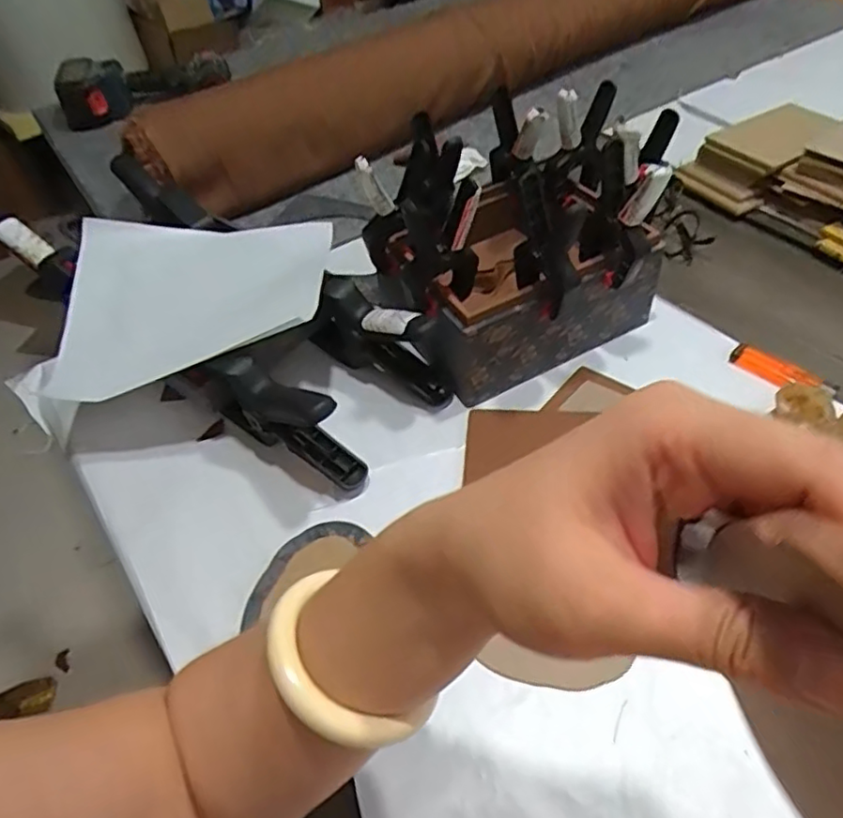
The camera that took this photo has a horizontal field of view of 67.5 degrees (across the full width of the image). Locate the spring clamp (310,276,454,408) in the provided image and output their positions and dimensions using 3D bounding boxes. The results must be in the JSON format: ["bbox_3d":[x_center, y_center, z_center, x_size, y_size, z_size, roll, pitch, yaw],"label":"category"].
[{"bbox_3d":[-0.039,-0.065,0.577,0.138,0.094,0.038,22,54,23],"label":"spring clamp"}]

